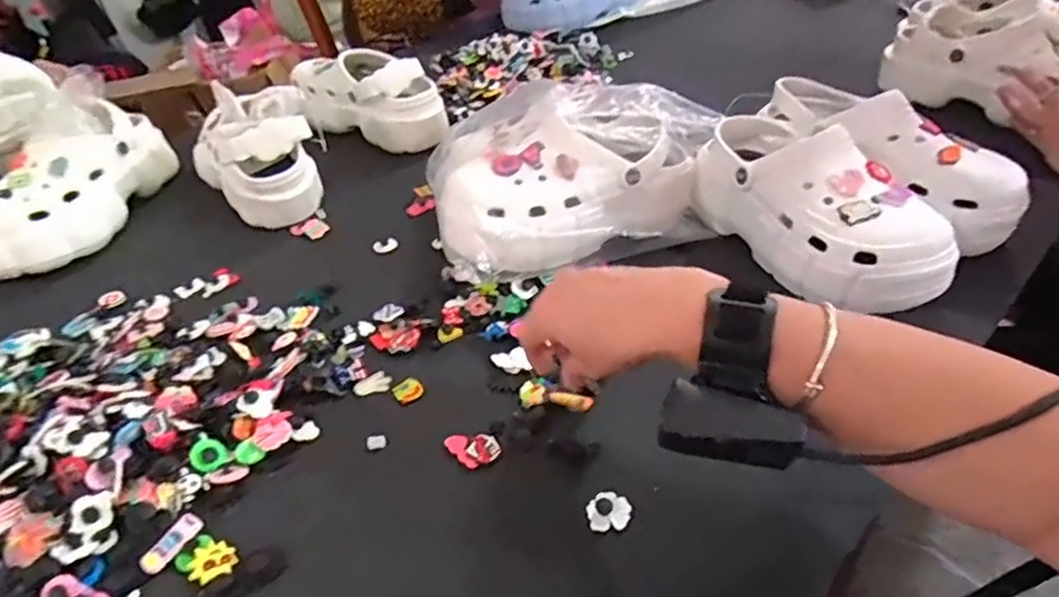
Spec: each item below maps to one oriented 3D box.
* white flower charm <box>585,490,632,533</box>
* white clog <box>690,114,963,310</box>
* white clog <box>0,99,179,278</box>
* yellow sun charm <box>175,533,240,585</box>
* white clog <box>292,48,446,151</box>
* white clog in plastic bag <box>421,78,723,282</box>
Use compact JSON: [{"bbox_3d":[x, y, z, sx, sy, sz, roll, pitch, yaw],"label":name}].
[{"bbox_3d":[0.052,0.138,0.432,0.029,0.007,0.027,-3,40,4],"label":"white flower charm"},{"bbox_3d":[0.246,-0.085,0.579,0.098,0.097,0.242,-23,43,-19],"label":"white clog"},{"bbox_3d":[-0.526,-0.124,0.748,0.109,0.109,0.245,2,41,10],"label":"white clog"},{"bbox_3d":[-0.212,0.170,0.431,0.037,0.007,0.027,19,46,27],"label":"yellow sun charm"},{"bbox_3d":[-0.223,-0.272,0.881,0.240,0.099,0.083,21,47,28],"label":"white clog"},{"bbox_3d":[0.041,-0.141,0.679,0.299,0.107,0.239,-17,41,-13],"label":"white clog in plastic bag"}]

